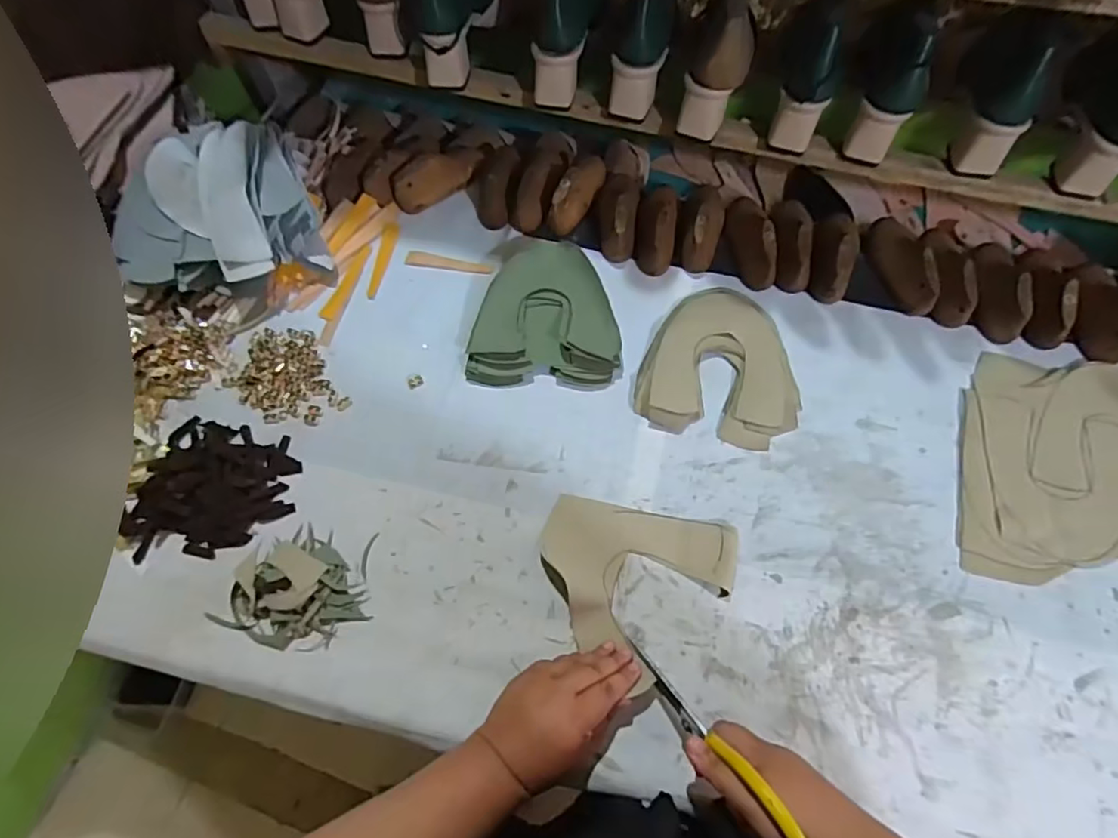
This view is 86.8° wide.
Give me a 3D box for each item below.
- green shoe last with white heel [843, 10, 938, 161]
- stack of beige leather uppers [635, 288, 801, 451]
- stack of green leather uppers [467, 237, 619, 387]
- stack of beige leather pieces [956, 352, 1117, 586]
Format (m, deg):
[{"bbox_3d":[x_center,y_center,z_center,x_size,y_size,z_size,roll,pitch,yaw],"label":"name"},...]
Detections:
[{"bbox_3d":[0.340,-0.341,0.615,0.053,0.142,0.060,-2,40,0],"label":"green shoe last with white heel"},{"bbox_3d":[0.187,-0.070,0.674,0.173,0.023,0.196,11,65,6],"label":"stack of beige leather uppers"},{"bbox_3d":[-0.017,-0.130,0.697,0.172,0.037,0.194,-1,64,1],"label":"stack of green leather uppers"},{"bbox_3d":[0.540,0.047,0.618,0.225,0.010,0.276,15,65,8],"label":"stack of beige leather pieces"}]

